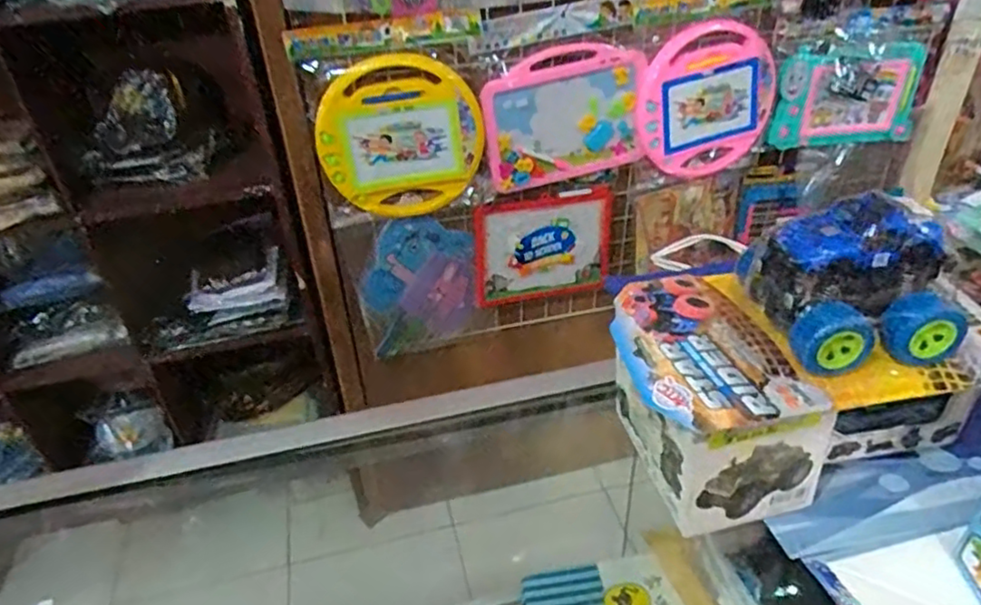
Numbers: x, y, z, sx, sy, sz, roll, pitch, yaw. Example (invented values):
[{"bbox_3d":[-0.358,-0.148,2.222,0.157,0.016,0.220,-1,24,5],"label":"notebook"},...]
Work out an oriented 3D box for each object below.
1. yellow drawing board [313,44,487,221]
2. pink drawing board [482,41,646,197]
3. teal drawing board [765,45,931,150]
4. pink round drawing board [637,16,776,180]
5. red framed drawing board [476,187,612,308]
[{"bbox_3d":[-0.157,-0.280,1.160,0.285,0.272,0.040,-8,35,-6],"label":"yellow drawing board"},{"bbox_3d":[0.134,-0.332,1.199,0.285,0.248,0.019,-9,35,-8],"label":"pink drawing board"},{"bbox_3d":[0.706,-0.405,1.297,0.307,0.187,0.015,-7,35,-6],"label":"teal drawing board"},{"bbox_3d":[0.406,-0.376,1.243,0.266,0.280,0.026,-11,36,-11],"label":"pink round drawing board"},{"bbox_3d":[0.111,-0.110,1.347,0.281,0.238,0.019,-9,35,-8],"label":"red framed drawing board"}]

